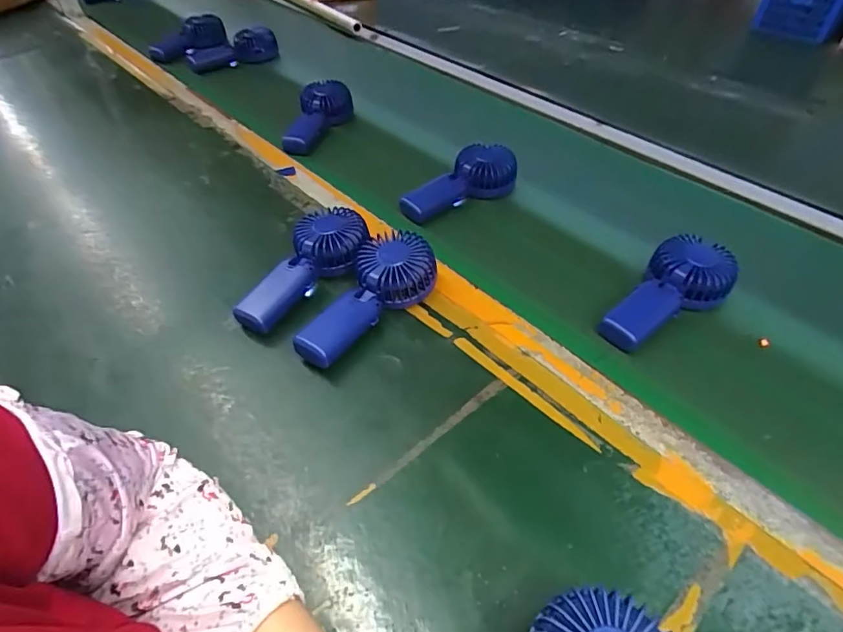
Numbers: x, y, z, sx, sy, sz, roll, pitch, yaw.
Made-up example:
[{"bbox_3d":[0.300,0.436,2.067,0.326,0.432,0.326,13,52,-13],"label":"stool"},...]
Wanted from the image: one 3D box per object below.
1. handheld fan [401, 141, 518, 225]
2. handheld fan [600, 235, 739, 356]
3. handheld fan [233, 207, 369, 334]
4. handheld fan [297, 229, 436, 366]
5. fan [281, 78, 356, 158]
[{"bbox_3d":[0.048,-0.183,0.686,0.171,0.050,0.076,-29,51,-11],"label":"handheld fan"},{"bbox_3d":[0.261,-0.024,0.525,0.175,0.041,0.072,-34,53,-16],"label":"handheld fan"},{"bbox_3d":[-0.132,-0.053,0.546,0.073,0.043,0.178,28,66,25],"label":"handheld fan"},{"bbox_3d":[-0.060,-0.018,0.515,0.080,0.044,0.178,30,64,26],"label":"handheld fan"},{"bbox_3d":[-0.176,-0.322,0.805,0.075,0.051,0.166,17,60,14],"label":"fan"}]

